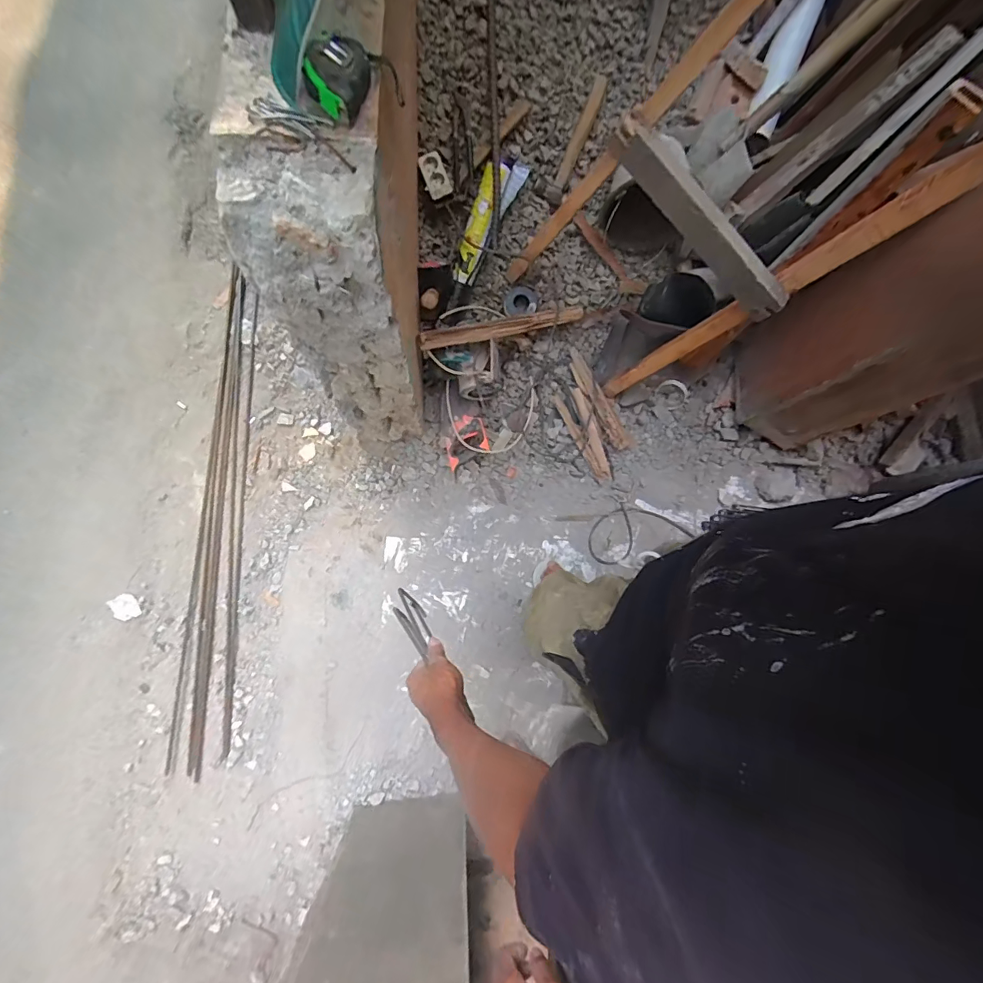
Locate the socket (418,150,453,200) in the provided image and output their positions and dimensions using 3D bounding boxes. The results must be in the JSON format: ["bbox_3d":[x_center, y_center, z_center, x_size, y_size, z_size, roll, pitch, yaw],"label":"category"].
[{"bbox_3d":[-0.136,-0.759,1.127,0.054,0.024,0.105,-20,96,-5],"label":"socket"}]

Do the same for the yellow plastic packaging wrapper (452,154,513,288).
[{"bbox_3d":[-0.027,-0.675,1.161,0.066,0.051,0.305,22,102,3],"label":"yellow plastic packaging wrapper"}]

